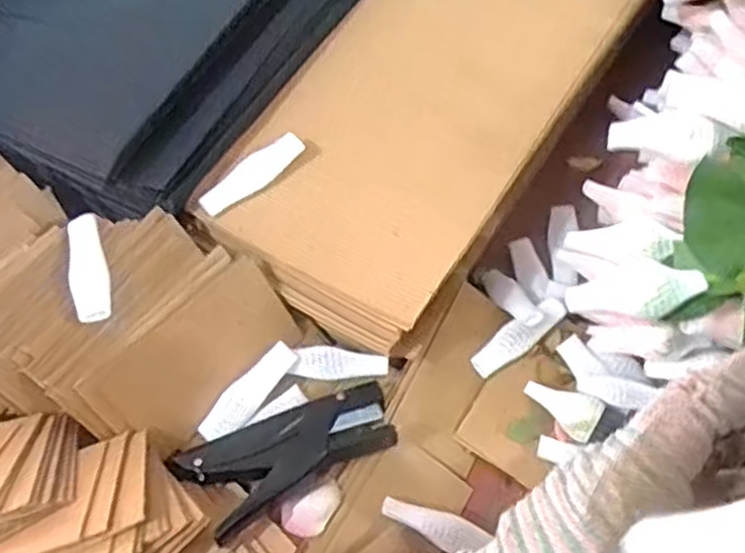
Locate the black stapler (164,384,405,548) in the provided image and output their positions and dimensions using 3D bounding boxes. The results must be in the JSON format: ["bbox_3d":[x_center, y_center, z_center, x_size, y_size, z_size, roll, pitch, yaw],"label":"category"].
[{"bbox_3d":[-0.058,0.126,0.526,0.154,0.029,0.067,-24,61,-10],"label":"black stapler"}]

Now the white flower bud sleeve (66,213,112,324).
[{"bbox_3d":[-0.203,-0.004,0.537,0.024,0.020,0.088,-14,60,-4],"label":"white flower bud sleeve"}]

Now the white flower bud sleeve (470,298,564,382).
[{"bbox_3d":[0.118,0.047,0.599,0.089,0.021,0.024,-33,63,-15],"label":"white flower bud sleeve"}]

